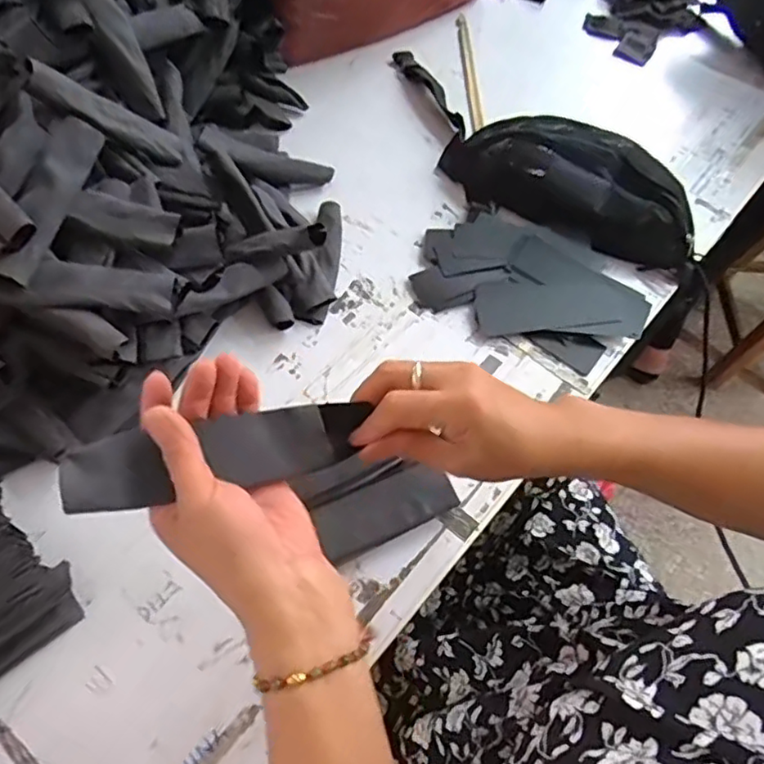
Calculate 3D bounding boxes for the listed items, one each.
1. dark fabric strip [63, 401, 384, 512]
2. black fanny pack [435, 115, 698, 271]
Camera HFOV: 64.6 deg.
[{"bbox_3d":[-0.094,0.041,0.354,0.168,0.022,0.041,-10,62,-18],"label":"dark fabric strip"},{"bbox_3d":[0.218,-0.236,0.695,0.299,0.079,0.133,31,64,13],"label":"black fanny pack"}]

